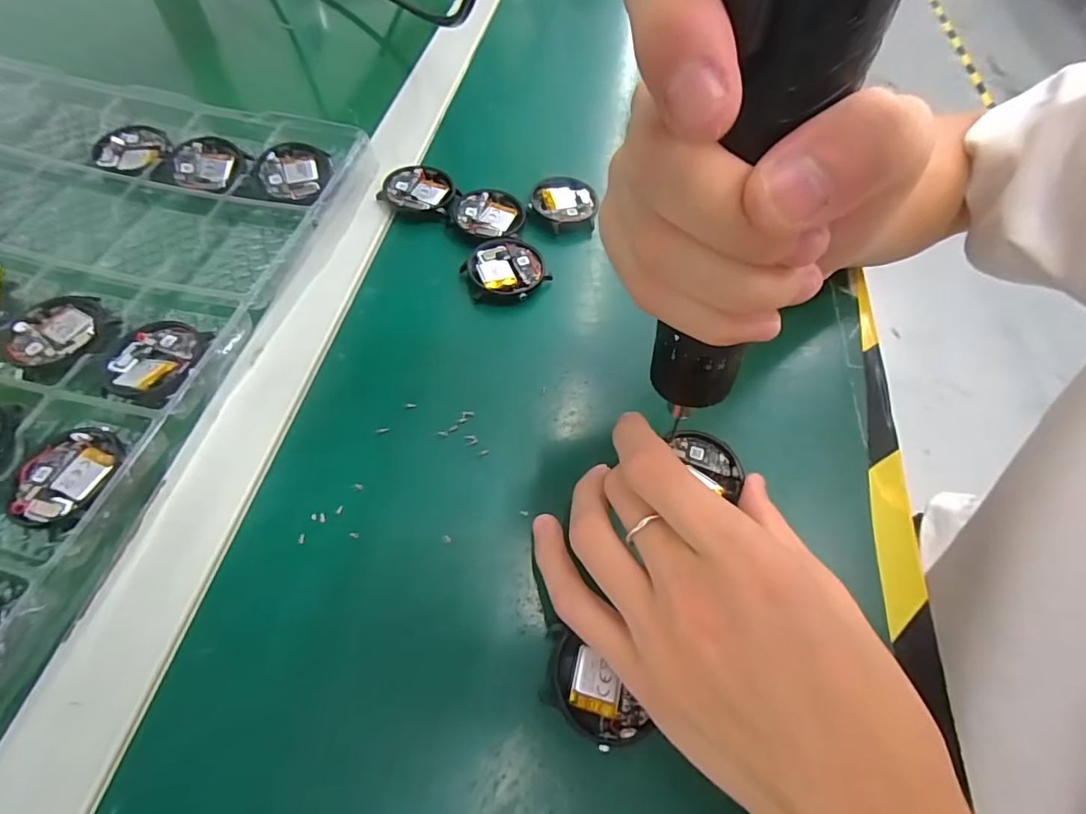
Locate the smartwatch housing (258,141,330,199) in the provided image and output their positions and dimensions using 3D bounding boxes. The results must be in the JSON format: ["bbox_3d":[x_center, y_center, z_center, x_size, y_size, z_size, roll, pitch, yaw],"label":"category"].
[{"bbox_3d":[-0.158,-0.146,0.313,0.042,0.010,0.043,7,70,-8],"label":"smartwatch housing"}]

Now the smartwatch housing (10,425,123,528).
[{"bbox_3d":[-0.203,0.029,0.212,0.040,0.009,0.044,2,59,-3],"label":"smartwatch housing"}]

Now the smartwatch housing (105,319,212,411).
[{"bbox_3d":[-0.188,-0.024,0.242,0.046,0.010,0.050,17,60,6],"label":"smartwatch housing"}]

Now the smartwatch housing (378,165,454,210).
[{"bbox_3d":[-0.081,-0.141,0.321,0.042,0.008,0.040,2,59,-3],"label":"smartwatch housing"}]

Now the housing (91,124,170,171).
[{"bbox_3d":[-0.268,-0.167,0.320,0.044,0.007,0.045,-8,60,-9],"label":"housing"}]

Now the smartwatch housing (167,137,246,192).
[{"bbox_3d":[-0.216,-0.154,0.313,0.042,0.010,0.037,3,59,-2],"label":"smartwatch housing"}]

